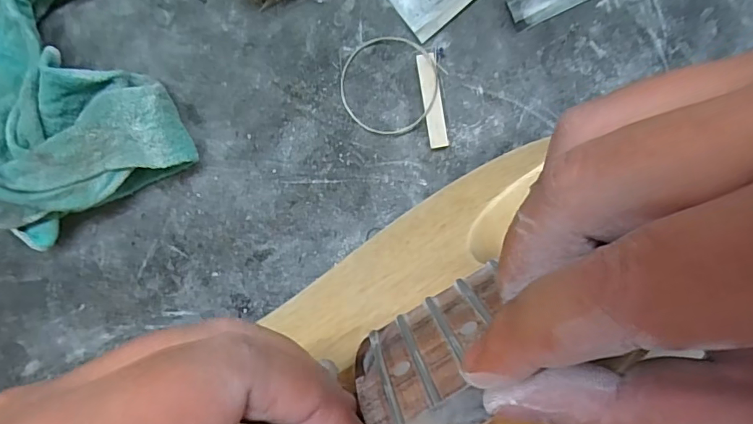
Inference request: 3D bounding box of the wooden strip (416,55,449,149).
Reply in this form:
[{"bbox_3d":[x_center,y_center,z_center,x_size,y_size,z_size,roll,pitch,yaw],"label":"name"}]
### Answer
[{"bbox_3d":[0.032,-0.063,0.283,0.011,0.004,0.052,-10,104,5],"label":"wooden strip"}]

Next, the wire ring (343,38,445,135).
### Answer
[{"bbox_3d":[0.007,-0.072,0.285,0.055,0.007,0.055,1,101,5],"label":"wire ring"}]

